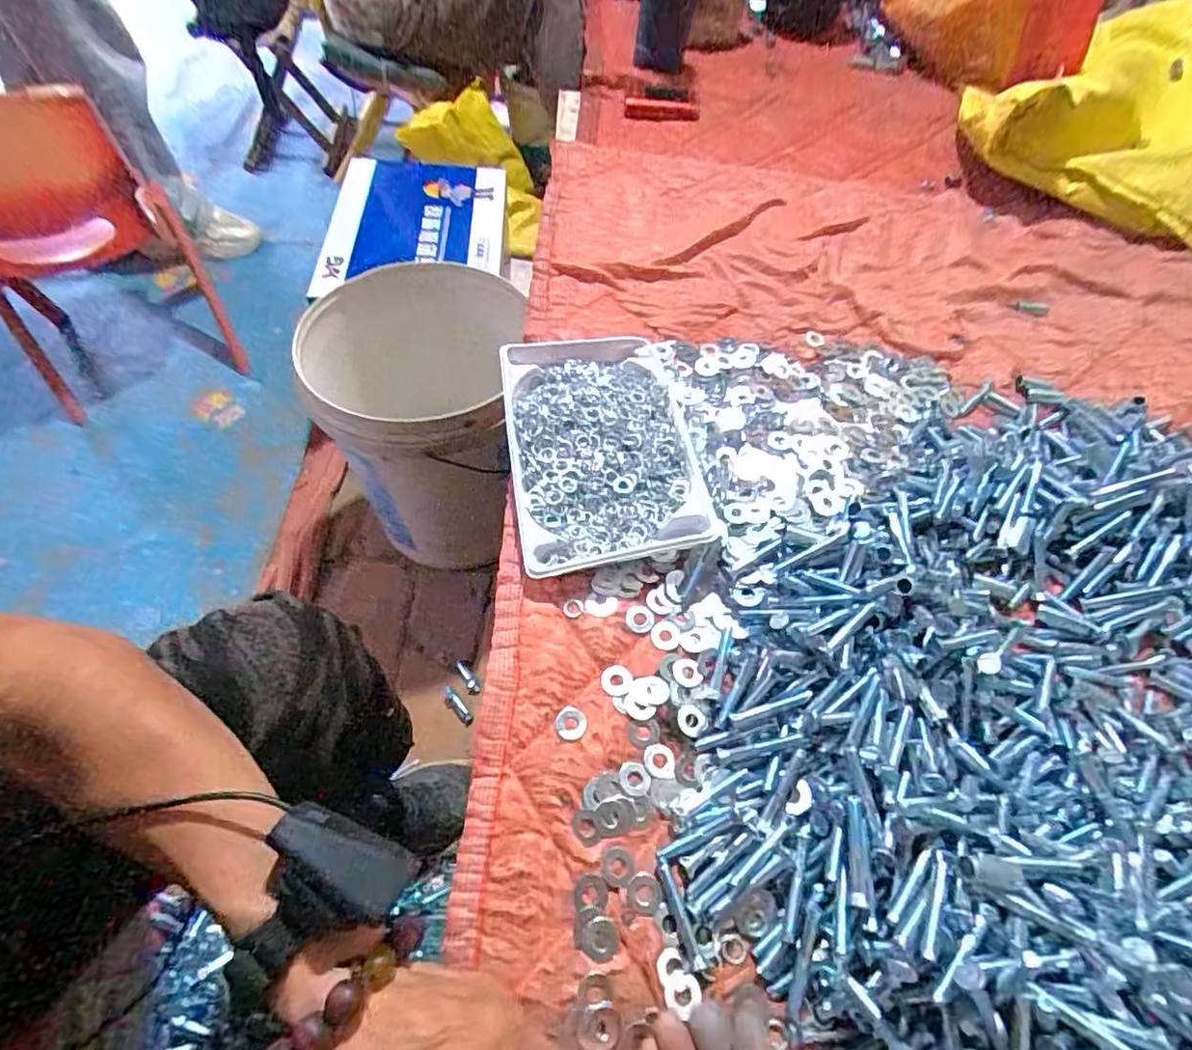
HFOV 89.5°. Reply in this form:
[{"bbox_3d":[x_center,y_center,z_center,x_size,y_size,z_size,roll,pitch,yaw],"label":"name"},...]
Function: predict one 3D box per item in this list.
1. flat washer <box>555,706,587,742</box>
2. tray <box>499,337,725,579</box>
[{"bbox_3d":[-0.018,0.140,0.422,0.021,0.004,0.023,1,59,-2],"label":"flat washer"},{"bbox_3d":[0.004,-0.073,0.525,0.157,0.028,0.236,-8,60,-7],"label":"tray"}]

